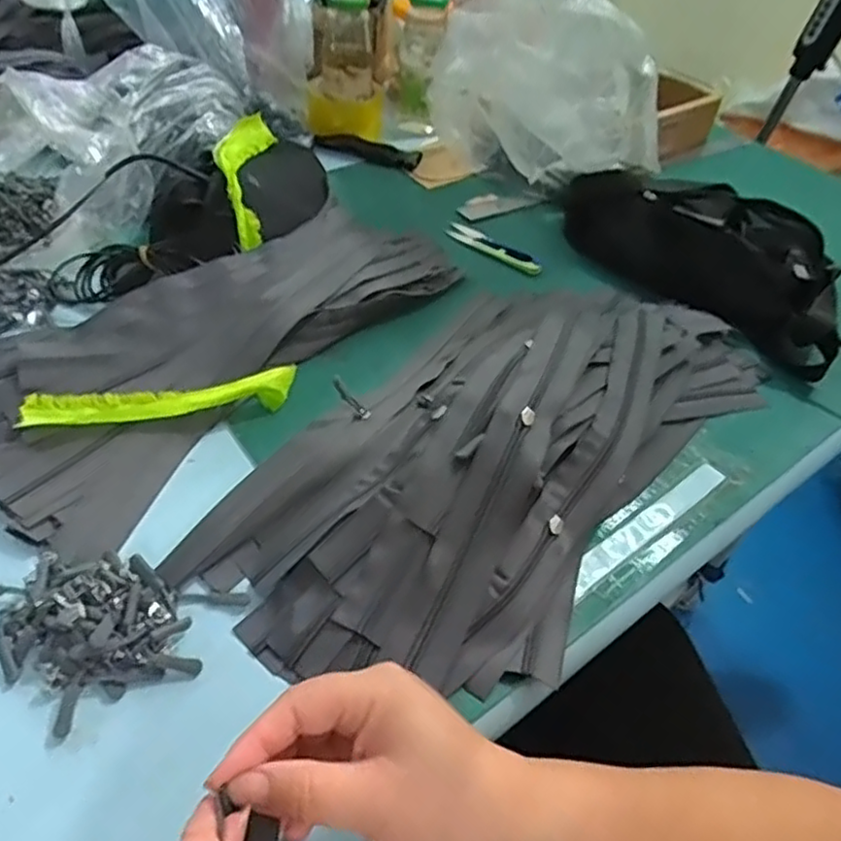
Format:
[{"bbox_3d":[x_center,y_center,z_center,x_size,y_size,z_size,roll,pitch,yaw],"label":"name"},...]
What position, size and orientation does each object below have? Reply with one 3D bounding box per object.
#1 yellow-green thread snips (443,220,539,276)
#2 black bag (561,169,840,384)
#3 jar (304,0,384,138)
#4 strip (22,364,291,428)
[{"bbox_3d":[0.076,-0.184,0.725,0.024,0.008,0.126,-32,58,-33],"label":"yellow-green thread snips"},{"bbox_3d":[0.291,-0.173,0.682,0.133,0.085,0.298,-33,59,-33],"label":"black bag"},{"bbox_3d":[-0.093,-0.463,0.865,0.096,0.183,0.111,1,46,-8],"label":"jar"},{"bbox_3d":[-0.187,-0.013,0.502,0.190,0.021,0.038,-10,49,-18],"label":"strip"}]

